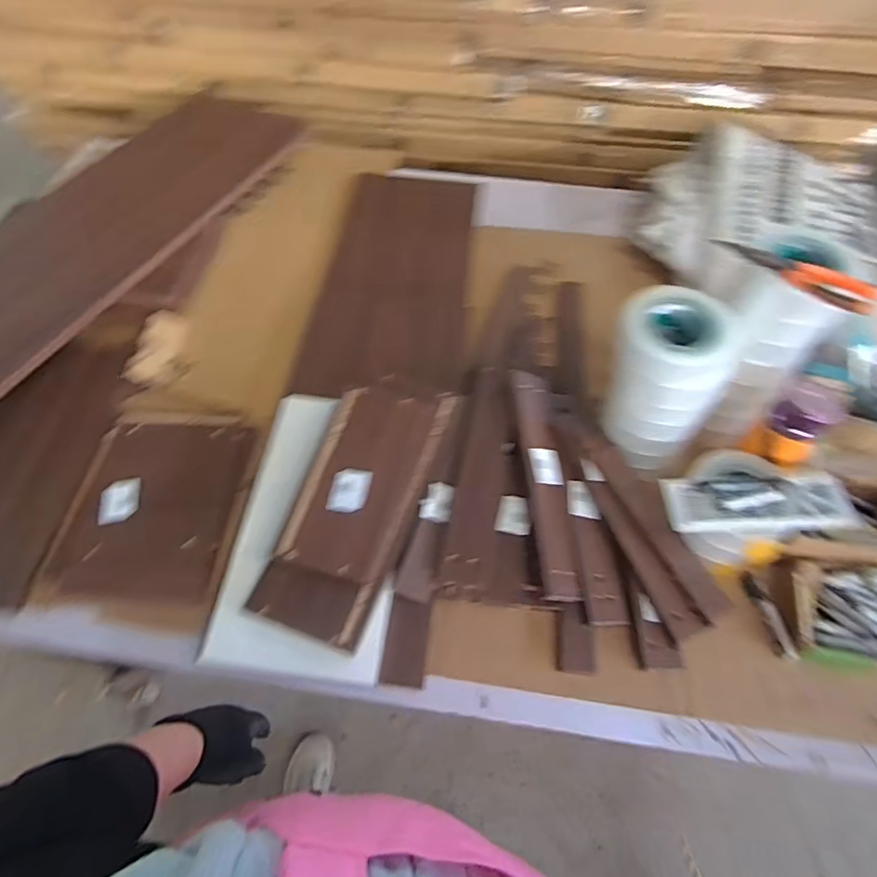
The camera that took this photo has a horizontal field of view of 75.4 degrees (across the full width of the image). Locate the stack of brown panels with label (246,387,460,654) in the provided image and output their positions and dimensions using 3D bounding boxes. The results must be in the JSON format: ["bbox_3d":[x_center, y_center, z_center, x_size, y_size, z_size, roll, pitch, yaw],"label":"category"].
[{"bbox_3d":[-0.110,0.073,0.829,0.154,0.074,0.412,17,59,10],"label":"stack of brown panels with label"}]

